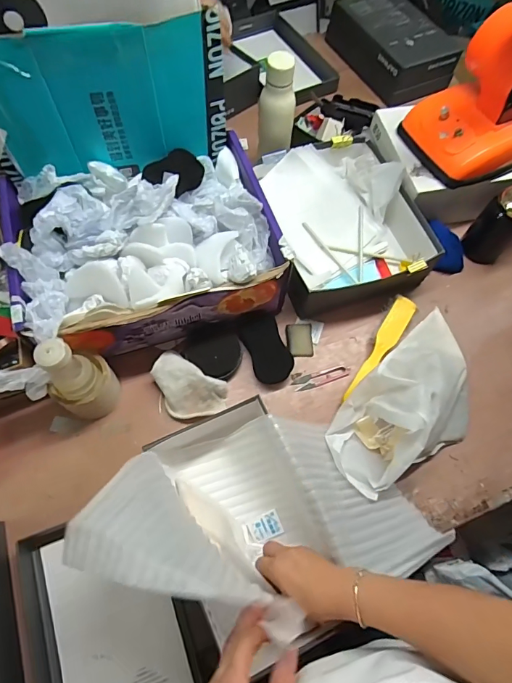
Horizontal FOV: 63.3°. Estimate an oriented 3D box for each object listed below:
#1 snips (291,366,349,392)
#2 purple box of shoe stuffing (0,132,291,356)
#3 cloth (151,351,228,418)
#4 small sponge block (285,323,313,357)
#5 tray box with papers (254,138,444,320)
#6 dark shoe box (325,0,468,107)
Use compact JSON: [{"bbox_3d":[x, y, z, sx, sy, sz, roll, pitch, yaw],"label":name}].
[{"bbox_3d":[0.111,0.063,0.708,0.096,0.005,0.024,-17,67,-10],"label":"snips"},{"bbox_3d":[-0.177,-0.166,0.674,0.394,0.157,0.308,-18,68,-11],"label":"purple box of shoe stuffing"},{"bbox_3d":[-0.111,0.077,0.666,0.120,0.043,0.081,29,68,10],"label":"cloth"},{"bbox_3d":[0.078,-0.002,0.728,0.046,0.009,0.060,-4,66,-4],"label":"small sponge block"},{"bbox_3d":[0.164,-0.222,0.785,0.247,0.131,0.326,-12,67,-8],"label":"tray box with papers"},{"bbox_3d":[0.332,-0.727,1.015,0.176,0.096,0.339,-26,69,-14],"label":"dark shoe box"}]

